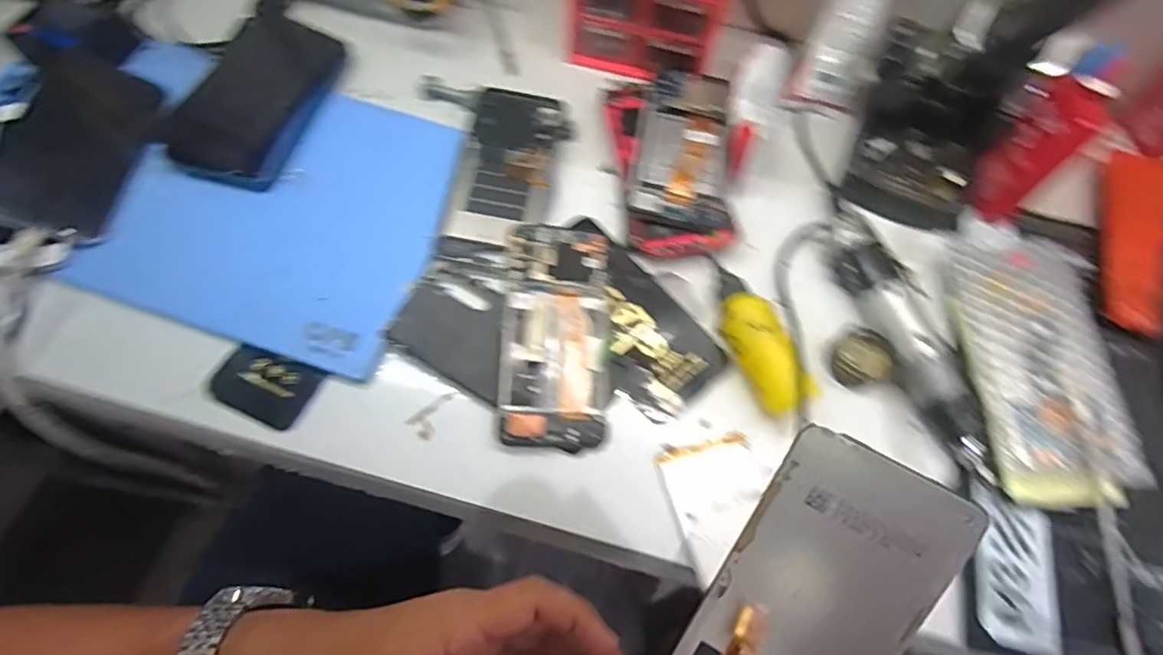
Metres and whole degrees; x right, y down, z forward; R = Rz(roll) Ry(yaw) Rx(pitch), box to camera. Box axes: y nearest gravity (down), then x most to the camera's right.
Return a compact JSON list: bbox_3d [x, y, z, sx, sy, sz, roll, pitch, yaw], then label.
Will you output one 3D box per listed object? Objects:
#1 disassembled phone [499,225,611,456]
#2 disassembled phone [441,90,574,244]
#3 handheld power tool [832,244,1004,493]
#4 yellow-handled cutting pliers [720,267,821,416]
[{"bbox_3d":[-0.017,0.002,0.395,0.069,0.014,0.157,3,65,-2],"label":"disassembled phone"},{"bbox_3d":[-0.060,-0.128,0.452,0.072,0.018,0.140,17,64,0],"label":"disassembled phone"},{"bbox_3d":[0.228,0.017,0.391,0.035,0.028,0.173,-18,68,-11],"label":"handheld power tool"},{"bbox_3d":[0.117,0.009,0.389,0.031,0.034,0.103,-17,67,-11],"label":"yellow-handled cutting pliers"}]

